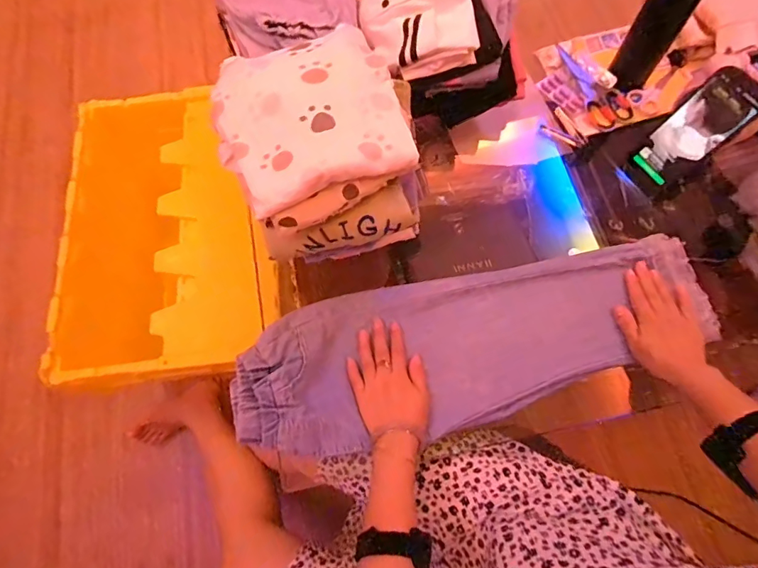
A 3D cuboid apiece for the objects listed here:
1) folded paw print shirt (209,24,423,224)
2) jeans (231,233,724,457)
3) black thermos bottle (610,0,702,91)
[{"bbox_3d":[-0.074,-0.175,0.453,0.183,0.031,0.195,-19,70,-5],"label":"folded paw print shirt"},{"bbox_3d":[0.121,0.075,0.577,0.598,0.061,0.192,-13,70,-7],"label":"jeans"},{"bbox_3d":[0.405,-0.377,0.629,0.060,0.198,0.059,43,77,15],"label":"black thermos bottle"}]

